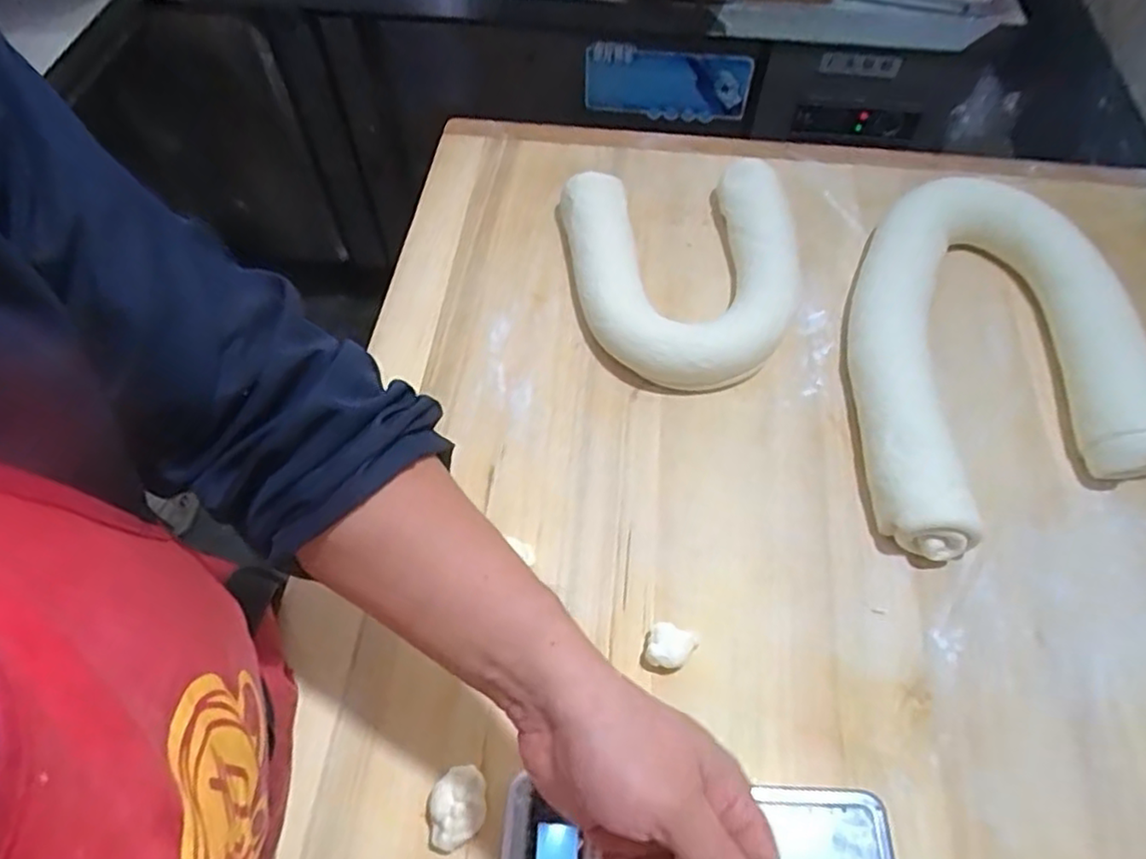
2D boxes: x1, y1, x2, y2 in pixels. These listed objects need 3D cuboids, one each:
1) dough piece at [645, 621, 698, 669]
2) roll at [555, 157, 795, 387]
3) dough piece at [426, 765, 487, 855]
[{"bbox_3d":[0.066,0.149,0.456,0.031,0.013,0.031,0,58,0],"label":"dough piece"},{"bbox_3d":[0.099,-0.150,0.612,0.198,0.072,0.247,-4,59,-2],"label":"roll"},{"bbox_3d":[-0.070,0.229,0.406,0.033,0.024,0.044,-4,59,-2],"label":"dough piece"}]

